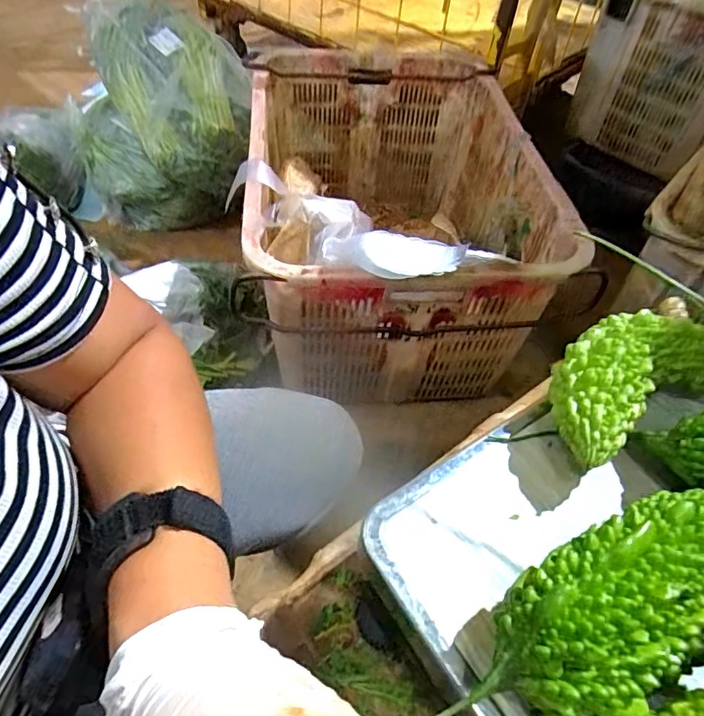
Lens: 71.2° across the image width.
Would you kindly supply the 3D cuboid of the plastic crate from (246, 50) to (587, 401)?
[{"bbox_3d":[0.067,-0.267,0.898,0.452,0.367,0.685,-1,52,-4],"label":"plastic crate"}]

